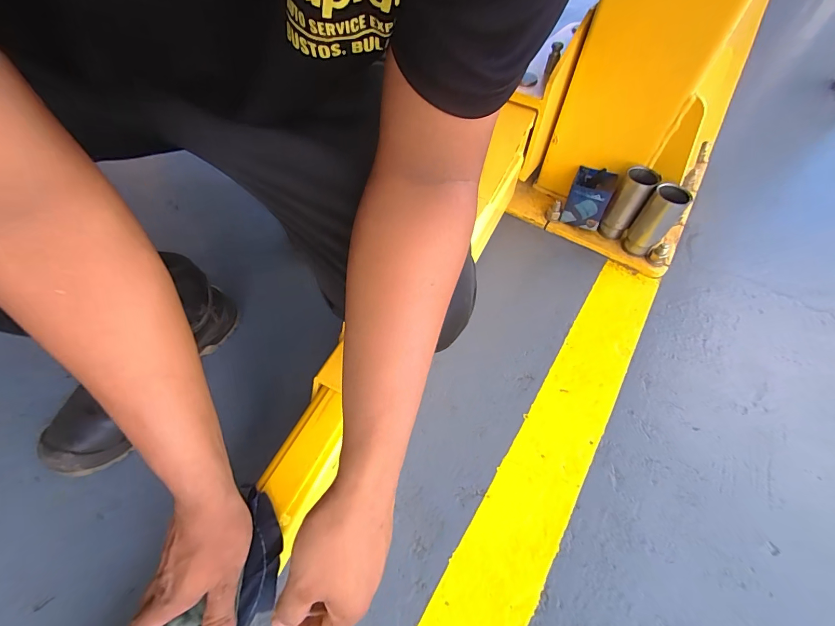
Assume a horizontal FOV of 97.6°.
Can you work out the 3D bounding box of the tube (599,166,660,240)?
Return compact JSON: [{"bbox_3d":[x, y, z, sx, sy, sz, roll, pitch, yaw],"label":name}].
[{"bbox_3d":[0.399,-0.204,0.706,0.052,0.139,0.060,-32,60,-27],"label":"tube"}]

